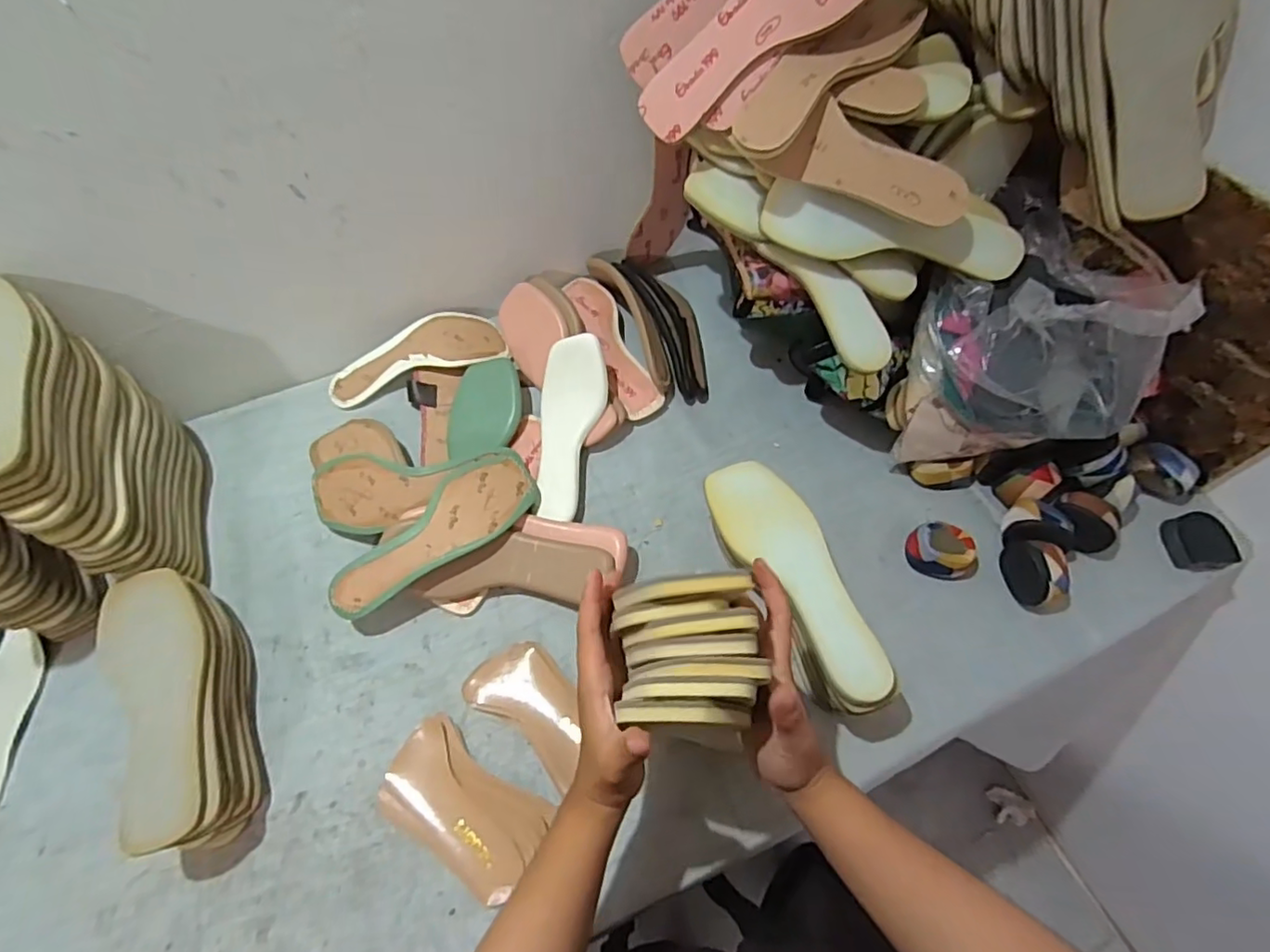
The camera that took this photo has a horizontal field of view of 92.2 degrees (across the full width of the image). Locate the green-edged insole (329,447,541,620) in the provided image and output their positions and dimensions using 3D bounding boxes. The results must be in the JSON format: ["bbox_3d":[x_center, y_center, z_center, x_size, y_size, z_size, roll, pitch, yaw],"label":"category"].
[{"bbox_3d":[-0.192,0.057,0.617,0.092,0.038,0.236,34,65,20],"label":"green-edged insole"}]

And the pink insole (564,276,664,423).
[{"bbox_3d":[-0.028,-0.170,0.777,0.058,0.025,0.228,-20,60,-11],"label":"pink insole"}]

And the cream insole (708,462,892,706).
[{"bbox_3d":[0.151,0.083,0.551,0.074,0.025,0.236,-26,61,-14],"label":"cream insole"}]

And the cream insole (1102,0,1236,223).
[{"bbox_3d":[0.422,-0.329,0.490,0.024,0.229,0.075,-8,13,-37],"label":"cream insole"}]

